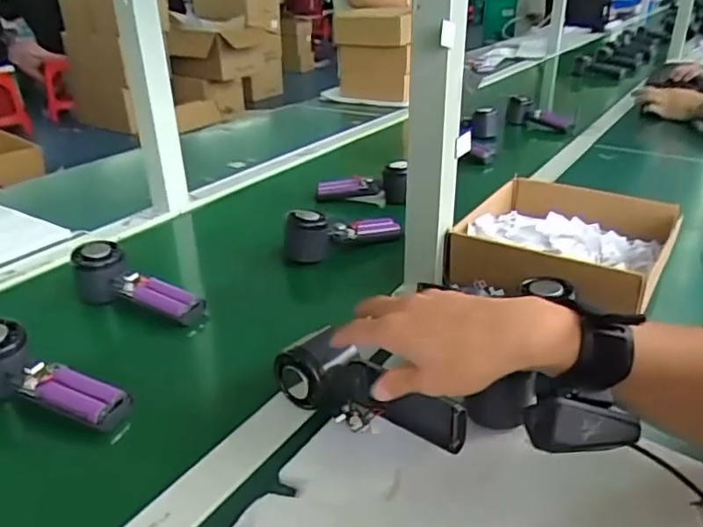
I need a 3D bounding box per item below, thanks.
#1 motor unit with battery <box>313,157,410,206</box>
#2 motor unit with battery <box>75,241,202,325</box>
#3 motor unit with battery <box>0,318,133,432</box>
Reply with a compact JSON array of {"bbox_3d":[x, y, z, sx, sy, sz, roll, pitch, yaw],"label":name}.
[{"bbox_3d":[0.014,-0.123,0.924,0.138,0.079,0.041,2,28,5],"label":"motor unit with battery"},{"bbox_3d":[-0.238,0.030,0.643,0.163,0.062,0.050,22,32,13],"label":"motor unit with battery"},{"bbox_3d":[-0.269,0.102,0.499,0.165,0.045,0.056,21,30,9],"label":"motor unit with battery"}]

